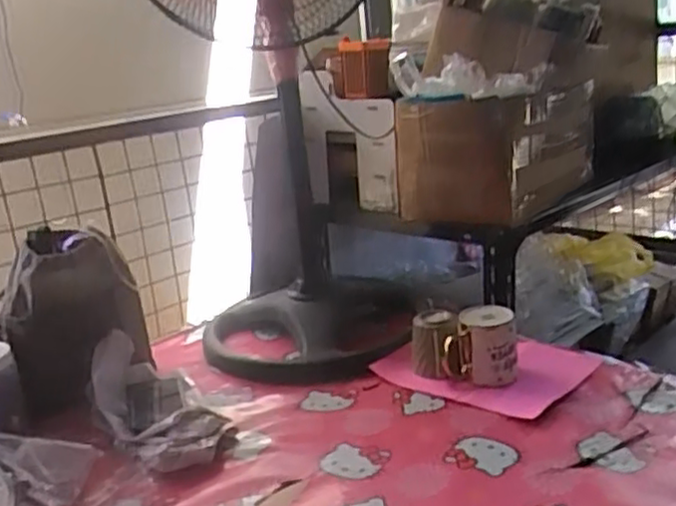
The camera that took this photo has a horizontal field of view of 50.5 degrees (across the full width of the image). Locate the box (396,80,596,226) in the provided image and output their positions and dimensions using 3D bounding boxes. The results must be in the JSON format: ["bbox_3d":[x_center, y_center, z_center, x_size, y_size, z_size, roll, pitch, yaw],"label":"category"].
[{"bbox_3d":[0.300,-0.200,1.349,0.259,0.200,0.370,7,20,38],"label":"box"}]

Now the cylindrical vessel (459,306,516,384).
[{"bbox_3d":[0.219,0.133,1.031,0.072,0.096,0.075,-5,16,5],"label":"cylindrical vessel"}]

